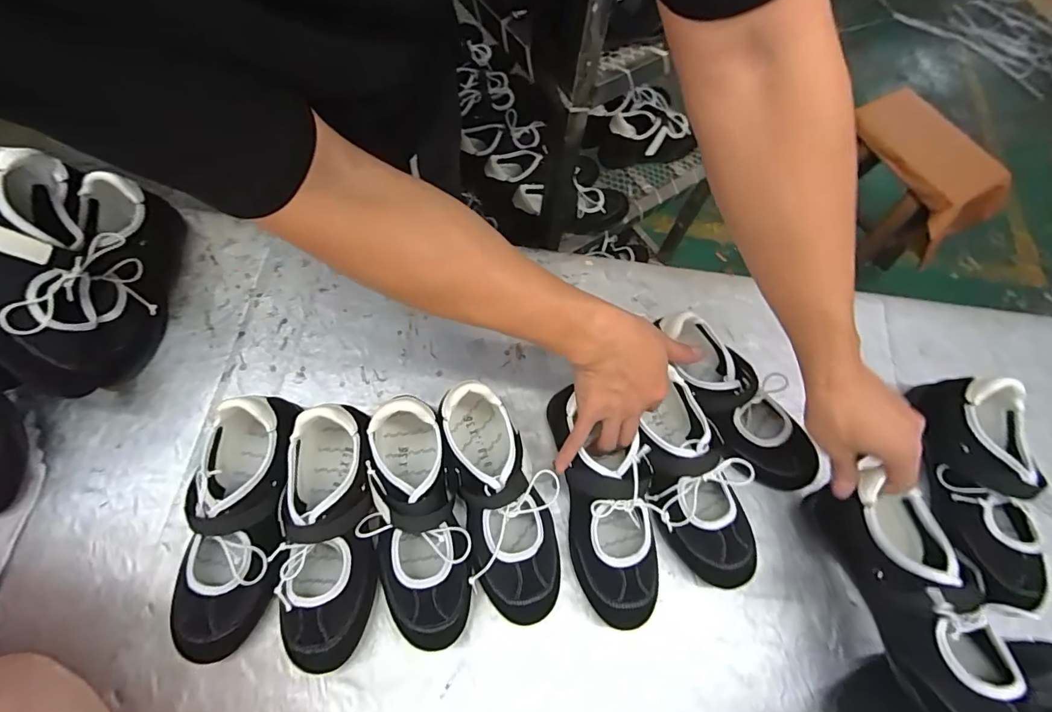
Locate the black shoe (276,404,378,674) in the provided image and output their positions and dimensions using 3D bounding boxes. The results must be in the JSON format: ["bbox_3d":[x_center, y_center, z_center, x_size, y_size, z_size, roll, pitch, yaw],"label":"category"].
[{"bbox_3d":[-0.185,0.164,0.442,0.076,0.105,0.214,-4,68,-5],"label":"black shoe"}]

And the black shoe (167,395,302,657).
[{"bbox_3d":[-0.268,0.158,0.442,0.093,0.096,0.224,6,67,-1],"label":"black shoe"}]

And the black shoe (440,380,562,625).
[{"bbox_3d":[-0.022,0.139,0.464,0.090,0.101,0.223,-11,68,-8],"label":"black shoe"}]

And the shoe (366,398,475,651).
[{"bbox_3d":[-0.103,0.157,0.454,0.087,0.102,0.218,-6,68,-6],"label":"shoe"}]

